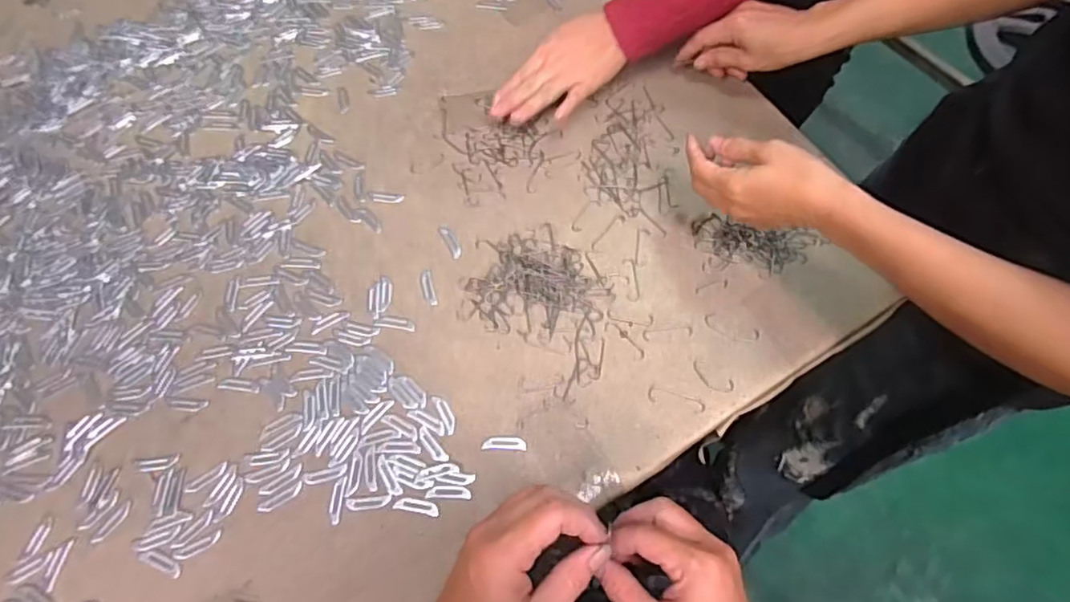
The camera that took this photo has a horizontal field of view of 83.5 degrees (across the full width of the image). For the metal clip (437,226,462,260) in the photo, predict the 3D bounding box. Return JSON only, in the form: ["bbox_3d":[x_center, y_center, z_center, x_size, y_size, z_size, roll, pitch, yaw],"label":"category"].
[{"bbox_3d":[-0.077,-0.055,0.553,0.012,0.004,0.039,-25,67,-12],"label":"metal clip"}]

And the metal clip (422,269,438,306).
[{"bbox_3d":[-0.095,-0.012,0.534,0.010,0.004,0.035,-14,65,-7],"label":"metal clip"}]

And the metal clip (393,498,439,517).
[{"bbox_3d":[-0.091,0.157,0.459,0.034,0.004,0.009,10,65,5],"label":"metal clip"}]

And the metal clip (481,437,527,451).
[{"bbox_3d":[-0.025,0.115,0.485,0.036,0.004,0.011,1,65,0],"label":"metal clip"}]

